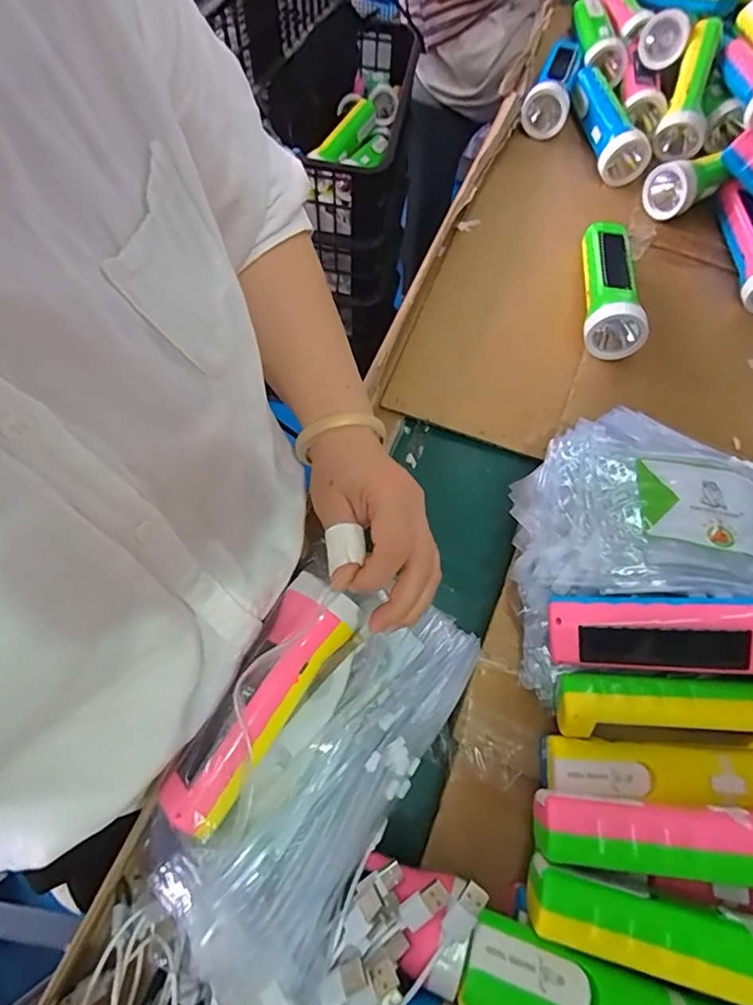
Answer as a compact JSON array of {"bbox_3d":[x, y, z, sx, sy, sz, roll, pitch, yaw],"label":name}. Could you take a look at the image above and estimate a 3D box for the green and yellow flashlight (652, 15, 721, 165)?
[{"bbox_3d":[0.380,-0.498,0.624,0.055,0.047,0.172,18,84,5],"label":"green and yellow flashlight"}]

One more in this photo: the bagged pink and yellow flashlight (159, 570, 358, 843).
[{"bbox_3d":[-0.073,0.120,0.325,0.044,0.031,0.157,30,73,10],"label":"bagged pink and yellow flashlight"}]

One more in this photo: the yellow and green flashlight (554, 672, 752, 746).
[{"bbox_3d":[0.200,0.130,0.322,0.164,0.037,0.041,-1,66,15],"label":"yellow and green flashlight"}]

